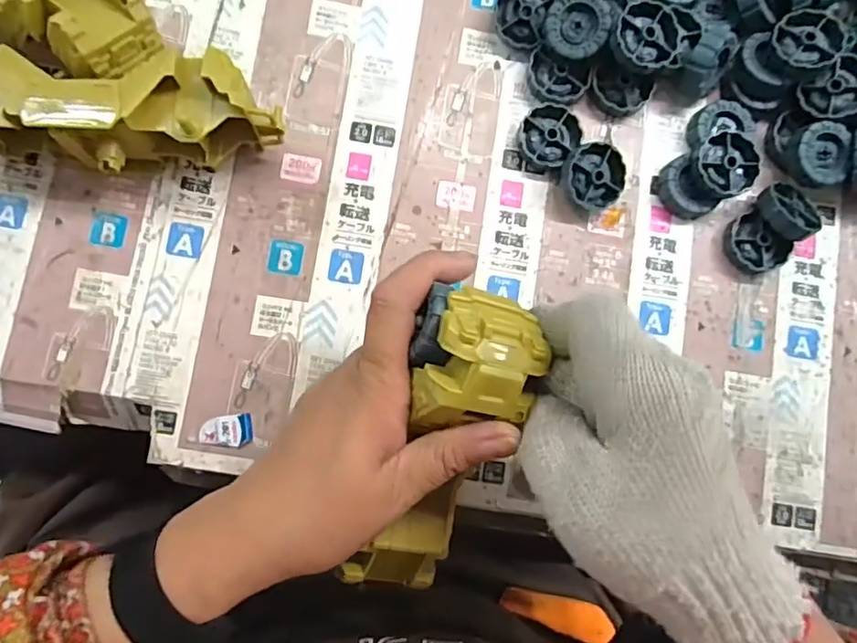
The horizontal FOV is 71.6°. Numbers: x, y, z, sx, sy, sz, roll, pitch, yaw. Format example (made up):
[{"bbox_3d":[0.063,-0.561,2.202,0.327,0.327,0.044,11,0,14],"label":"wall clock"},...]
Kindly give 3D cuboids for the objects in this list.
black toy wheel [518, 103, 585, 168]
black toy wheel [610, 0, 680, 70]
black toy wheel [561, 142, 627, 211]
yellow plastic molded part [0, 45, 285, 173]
[{"bbox_3d":[0.075,-0.115,0.369,0.038,0.012,0.036,0,83,-2],"label":"black toy wheel"},{"bbox_3d":[0.127,-0.167,0.349,0.037,0.013,0.040,0,83,-2],"label":"black toy wheel"},{"bbox_3d":[0.100,-0.089,0.363,0.042,0.014,0.038,14,99,-17],"label":"black toy wheel"},{"bbox_3d":[-0.171,-0.112,0.329,0.172,0.062,0.052,-4,84,-3],"label":"yellow plastic molded part"}]

